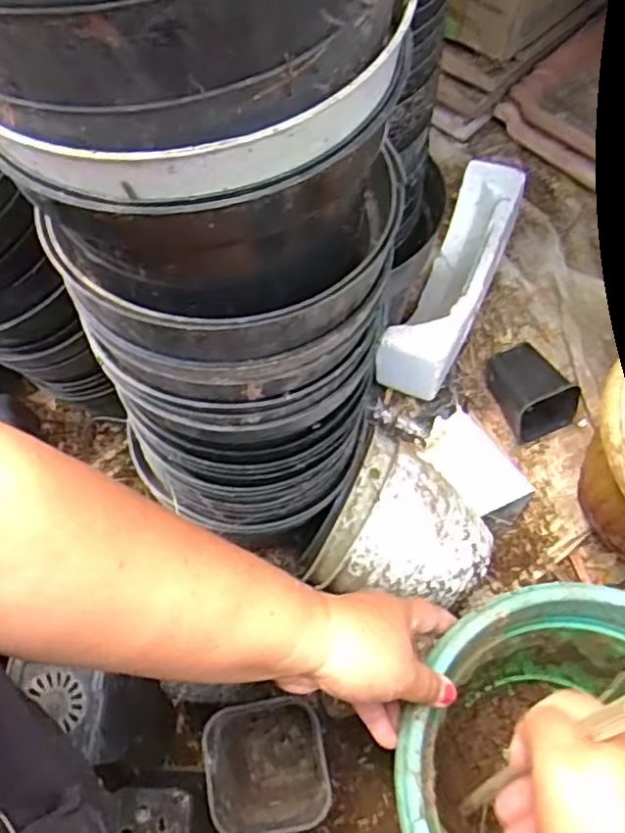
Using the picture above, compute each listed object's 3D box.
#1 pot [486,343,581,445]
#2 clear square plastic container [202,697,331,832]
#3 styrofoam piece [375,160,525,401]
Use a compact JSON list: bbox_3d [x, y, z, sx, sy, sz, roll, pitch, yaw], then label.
[{"bbox_3d":[0.227,-0.032,0.678,0.075,0.069,0.088,-18,65,-9],"label":"pot"},{"bbox_3d":[-0.035,0.276,0.524,0.083,0.111,0.083,-7,64,-4],"label":"clear square plastic container"},{"bbox_3d":[0.158,-0.155,0.732,0.071,0.085,0.298,22,66,10],"label":"styrofoam piece"}]

